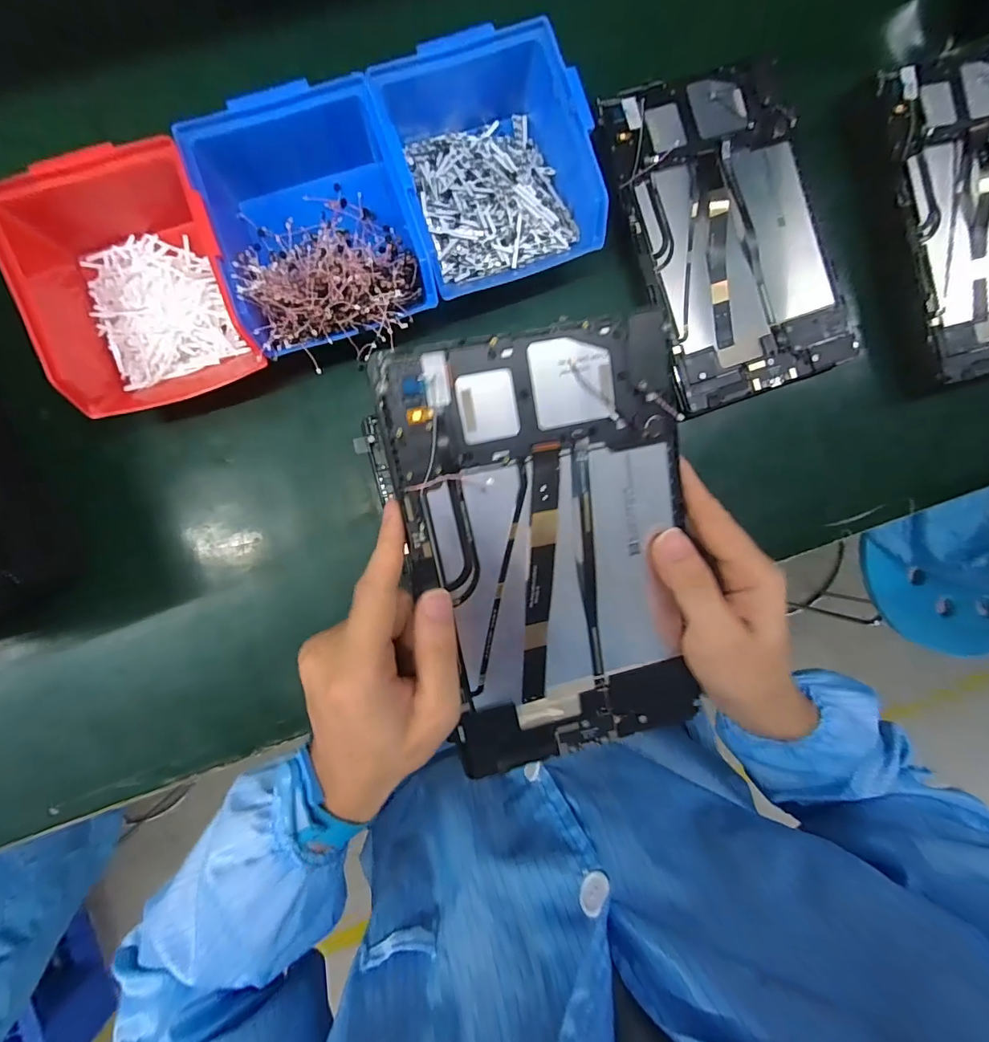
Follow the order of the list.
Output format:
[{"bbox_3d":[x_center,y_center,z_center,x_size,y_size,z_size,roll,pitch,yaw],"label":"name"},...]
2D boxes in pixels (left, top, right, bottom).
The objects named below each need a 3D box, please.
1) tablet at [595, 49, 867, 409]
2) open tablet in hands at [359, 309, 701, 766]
[{"bbox_3d":[0.183,-0.221,0.346,0.151,0.011,0.240,-18,91,-4],"label":"tablet"},{"bbox_3d":[0.033,0.022,0.246,0.147,0.008,0.234,-12,104,-7],"label":"open tablet in hands"}]

